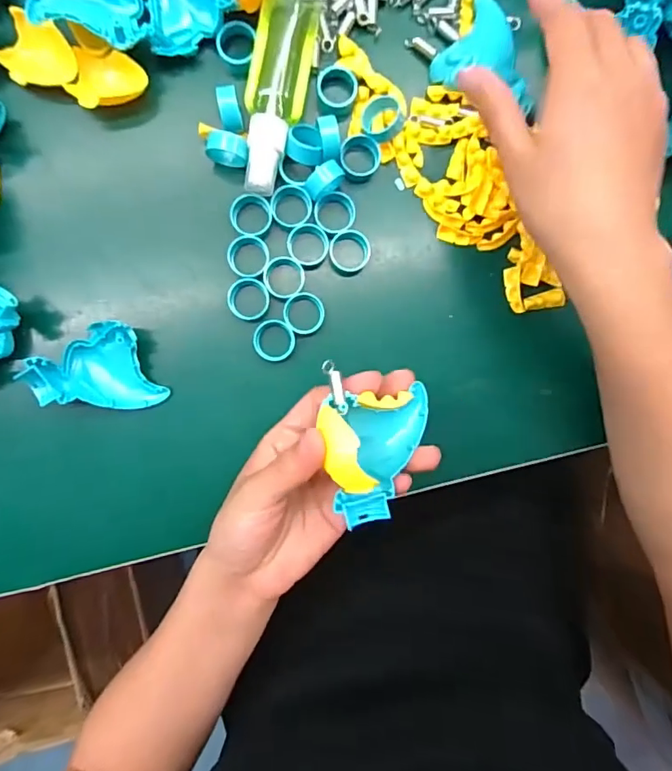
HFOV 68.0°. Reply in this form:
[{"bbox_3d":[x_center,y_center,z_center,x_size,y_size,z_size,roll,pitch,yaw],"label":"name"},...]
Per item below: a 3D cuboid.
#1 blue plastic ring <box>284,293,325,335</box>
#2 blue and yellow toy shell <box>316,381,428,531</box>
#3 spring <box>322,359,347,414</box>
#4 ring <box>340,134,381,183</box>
[{"bbox_3d":[-0.020,-0.046,0.321,0.026,0.010,0.026,0,92,-3],"label":"blue plastic ring"},{"bbox_3d":[0.024,0.036,0.252,0.055,0.029,0.063,-9,92,-2],"label":"blue and yellow toy shell"},{"bbox_3d":[0.000,0.000,0.254,0.007,0.004,0.028,-18,87,-2],"label":"spring"},{"bbox_3d":[0.016,-0.144,0.317,0.025,0.014,0.026,0,92,-3],"label":"ring"}]

